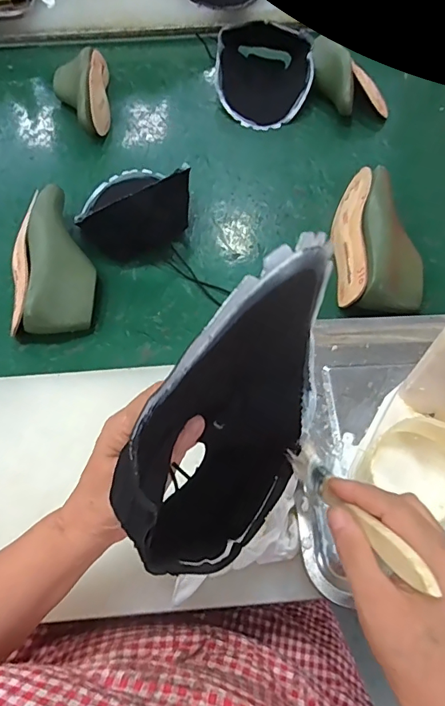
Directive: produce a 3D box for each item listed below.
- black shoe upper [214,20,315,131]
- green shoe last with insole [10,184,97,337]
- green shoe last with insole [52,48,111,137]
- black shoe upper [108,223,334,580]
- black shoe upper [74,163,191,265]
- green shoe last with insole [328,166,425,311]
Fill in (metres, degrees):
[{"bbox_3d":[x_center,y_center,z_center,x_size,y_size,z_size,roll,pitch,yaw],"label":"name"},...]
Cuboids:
[{"bbox_3d":[0.077,-0.520,0.850,0.174,0.076,0.205,3,60,2],"label":"black shoe upper"},{"bbox_3d":[-0.235,-0.121,0.620,0.105,0.077,0.217,-14,61,-7],"label":"green shoe last with insole"},{"bbox_3d":[-0.262,-0.486,0.831,0.097,0.078,0.234,-7,60,-4],"label":"green shoe last with insole"},{"bbox_3d":[0.012,0.042,0.277,0.070,0.210,0.180,29,65,16],"label":"black shoe upper"},{"bbox_3d":[-0.147,-0.234,0.675,0.163,0.094,0.184,-33,65,-17],"label":"black shoe upper"},{"bbox_3d":[0.217,-0.155,0.637,0.122,0.071,0.223,1,60,1],"label":"green shoe last with insole"}]

